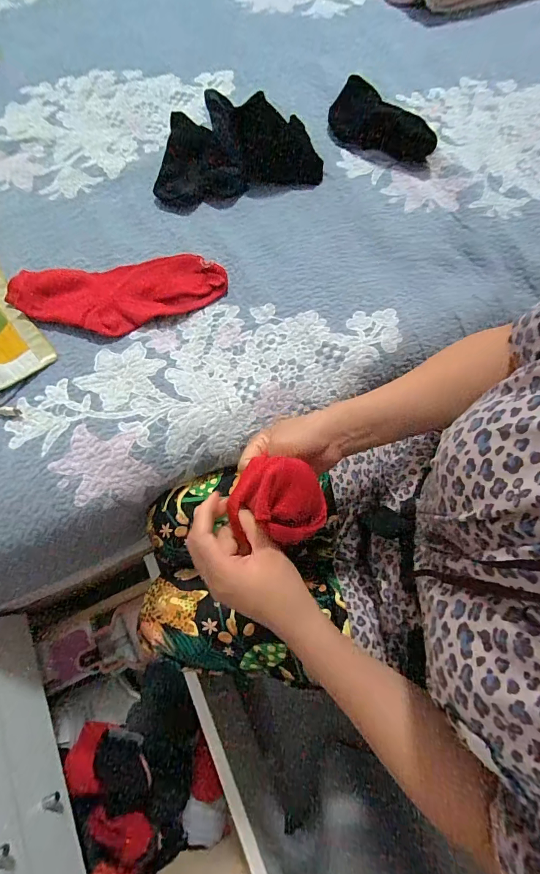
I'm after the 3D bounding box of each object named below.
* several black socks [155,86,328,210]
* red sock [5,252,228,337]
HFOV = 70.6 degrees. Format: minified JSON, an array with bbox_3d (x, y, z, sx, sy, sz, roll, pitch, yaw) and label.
[{"bbox_3d":[-0.054,-0.393,0.523,0.225,0.054,0.113,-18,74,-4],"label":"several black socks"},{"bbox_3d":[-0.182,-0.180,0.473,0.252,0.018,0.097,-14,70,-8],"label":"red sock"}]

